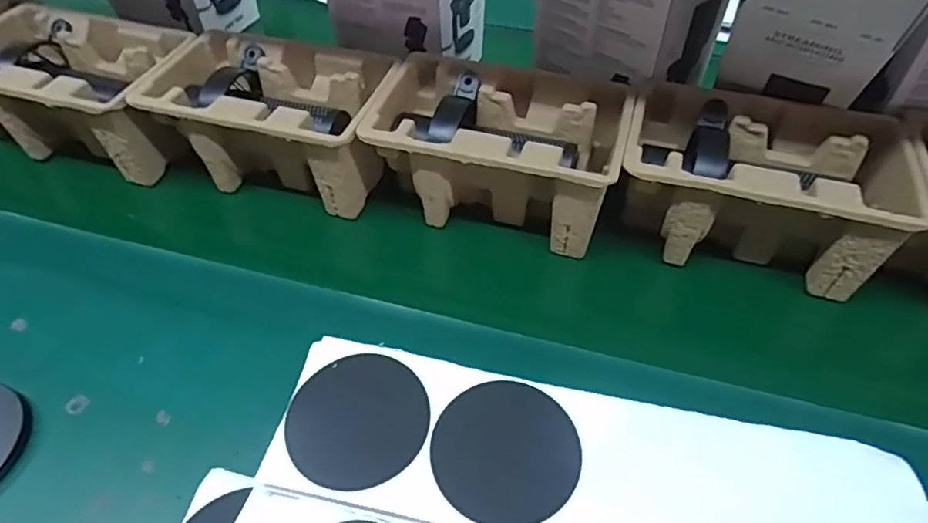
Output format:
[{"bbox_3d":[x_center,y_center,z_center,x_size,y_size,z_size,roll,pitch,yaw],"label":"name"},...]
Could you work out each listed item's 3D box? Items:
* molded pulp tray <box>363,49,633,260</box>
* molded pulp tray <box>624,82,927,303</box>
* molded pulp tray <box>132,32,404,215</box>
[{"bbox_3d":[0.036,-0.102,0.559,0.228,0.105,0.143,12,49,14],"label":"molded pulp tray"},{"bbox_3d":[0.259,-0.067,0.526,0.229,0.104,0.147,11,49,13],"label":"molded pulp tray"},{"bbox_3d":[-0.189,-0.140,0.598,0.224,0.108,0.144,12,49,14],"label":"molded pulp tray"}]

